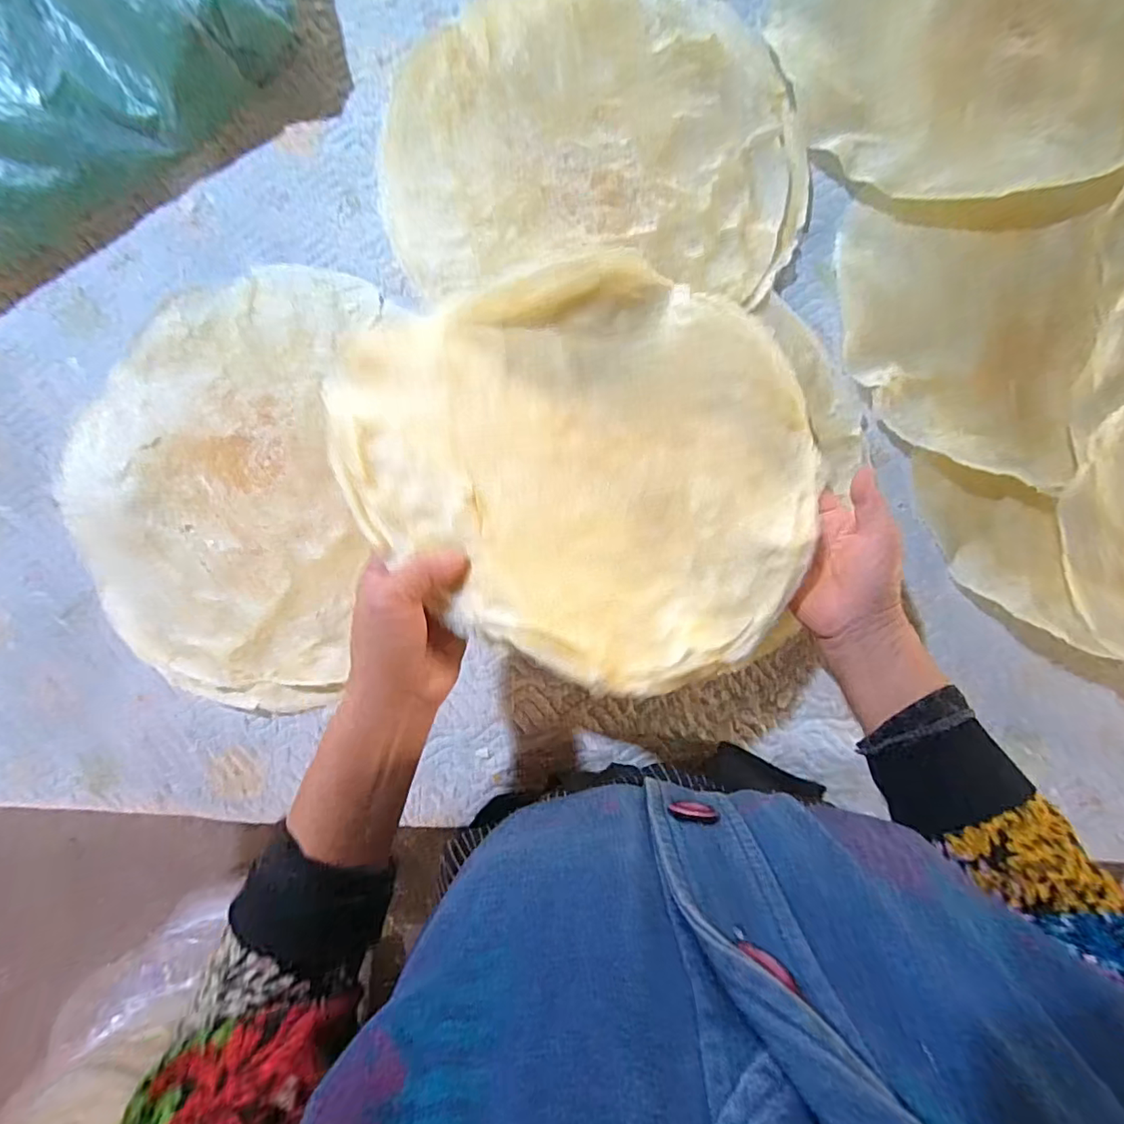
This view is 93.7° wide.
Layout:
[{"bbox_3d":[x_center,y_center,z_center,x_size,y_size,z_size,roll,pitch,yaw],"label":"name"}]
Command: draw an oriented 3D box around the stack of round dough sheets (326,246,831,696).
[{"bbox_3d":[0.026,-0.088,0.397,0.350,0.052,0.325,41,64,6],"label":"stack of round dough sheets"}]

